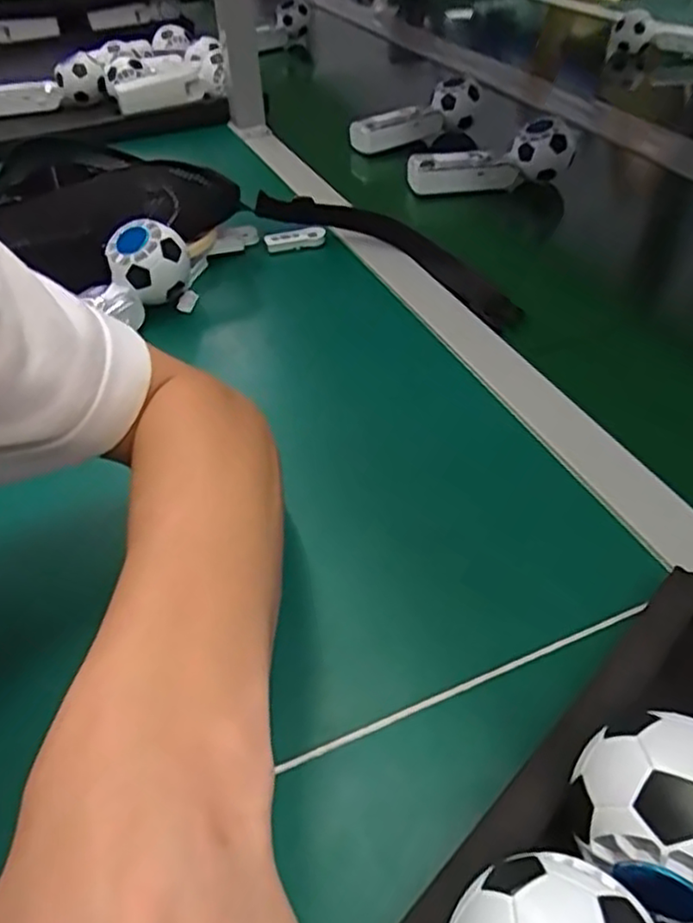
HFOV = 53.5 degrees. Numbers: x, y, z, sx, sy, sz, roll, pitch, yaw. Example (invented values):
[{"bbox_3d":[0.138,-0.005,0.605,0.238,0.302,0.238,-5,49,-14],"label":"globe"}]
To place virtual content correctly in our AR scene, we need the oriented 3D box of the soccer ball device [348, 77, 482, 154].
[{"bbox_3d":[0.086,-0.417,0.831,0.157,0.066,0.056,-24,46,-22],"label":"soccer ball device"}]

